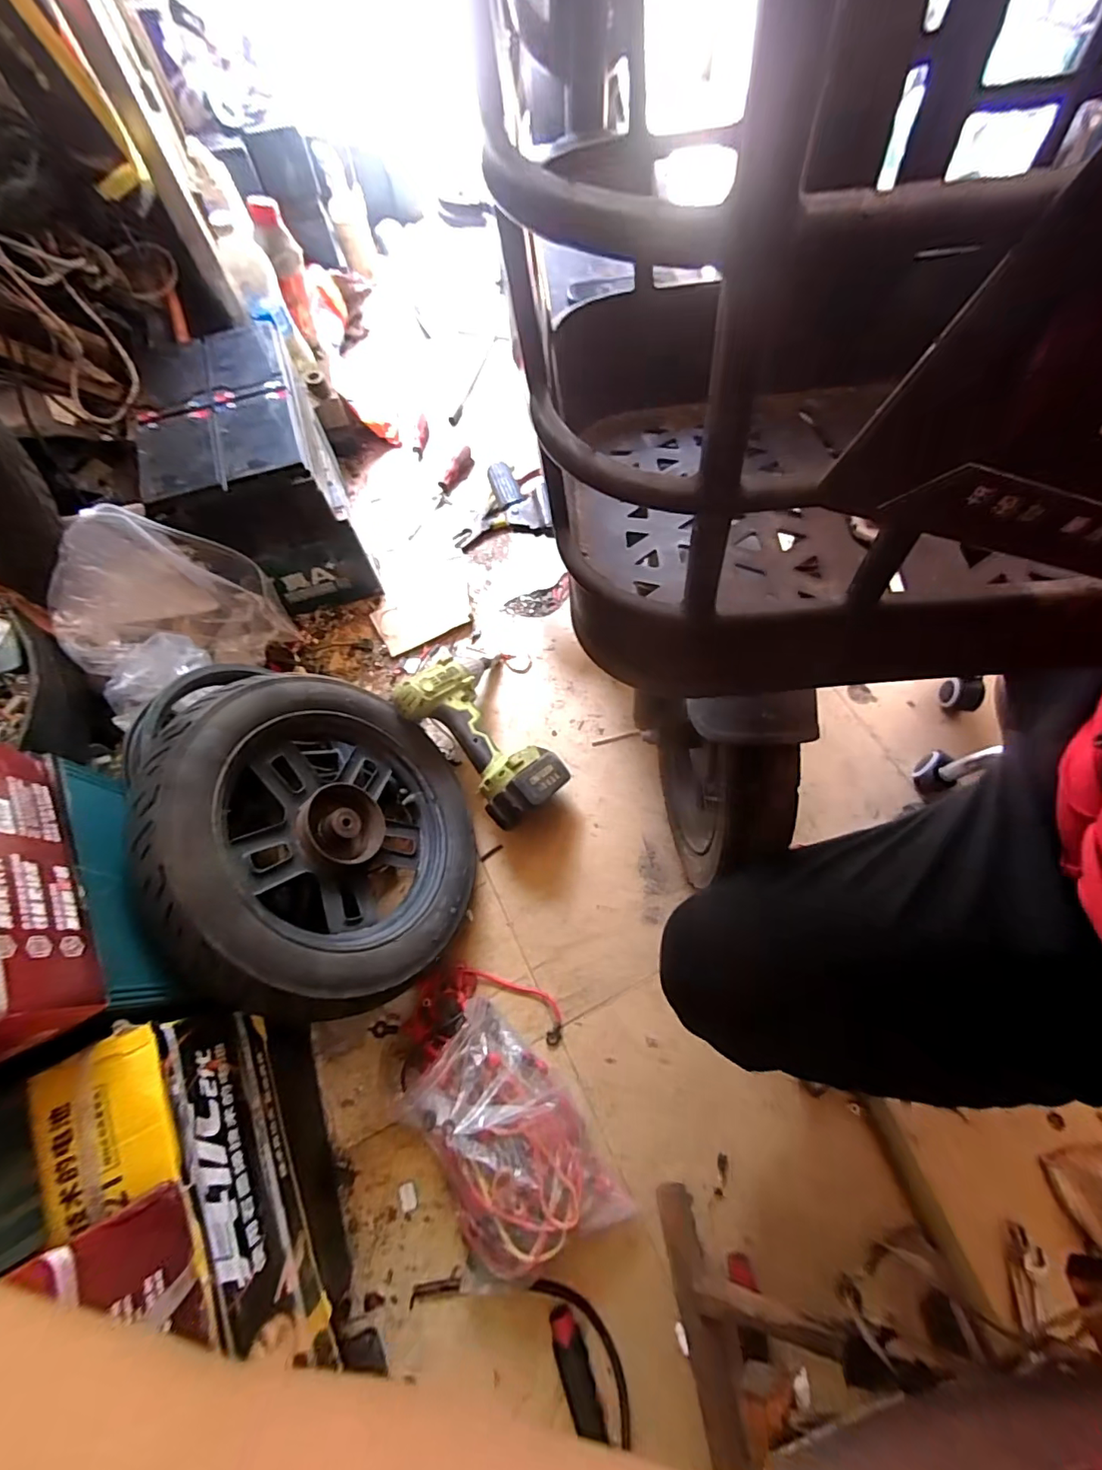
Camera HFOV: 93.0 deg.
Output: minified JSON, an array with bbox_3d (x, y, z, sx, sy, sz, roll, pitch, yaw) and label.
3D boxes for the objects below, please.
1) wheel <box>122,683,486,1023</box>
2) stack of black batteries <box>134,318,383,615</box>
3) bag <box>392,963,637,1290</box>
[{"bbox_3d":[-0.245,0.102,0.582,0.085,0.367,0.366,-30,64,31],"label":"wheel"},{"bbox_3d":[-0.440,-0.387,0.804,0.211,0.263,0.337,-22,69,-8],"label":"stack of black batteries"},{"bbox_3d":[-0.059,0.394,0.564,0.179,0.099,0.287,-22,69,-8],"label":"bag"}]

